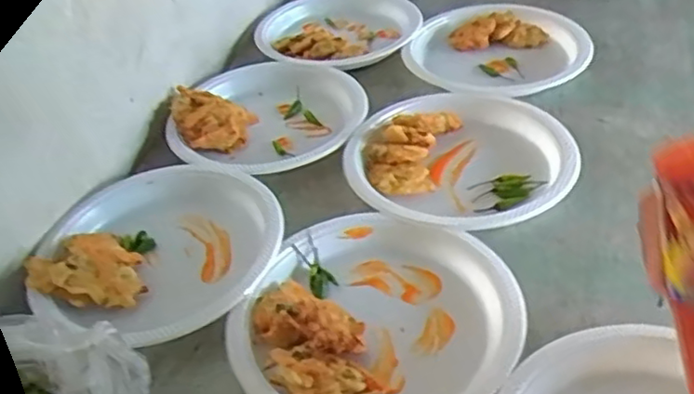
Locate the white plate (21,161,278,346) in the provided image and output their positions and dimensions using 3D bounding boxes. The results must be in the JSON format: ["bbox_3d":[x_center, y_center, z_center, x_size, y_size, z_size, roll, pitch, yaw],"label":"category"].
[{"bbox_3d":[-0.163,0.039,0.571,0.202,0.036,0.219,-5,38,4],"label":"white plate"}]

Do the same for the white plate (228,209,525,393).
[{"bbox_3d":[0.021,0.089,0.481,0.196,0.026,0.202,-5,38,4],"label":"white plate"}]

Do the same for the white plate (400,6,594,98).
[{"bbox_3d":[0.176,-0.184,0.794,0.208,0.026,0.208,-5,38,4],"label":"white plate"}]

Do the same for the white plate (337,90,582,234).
[{"bbox_3d":[0.114,-0.041,0.629,0.222,0.023,0.213,-5,38,4],"label":"white plate"}]

